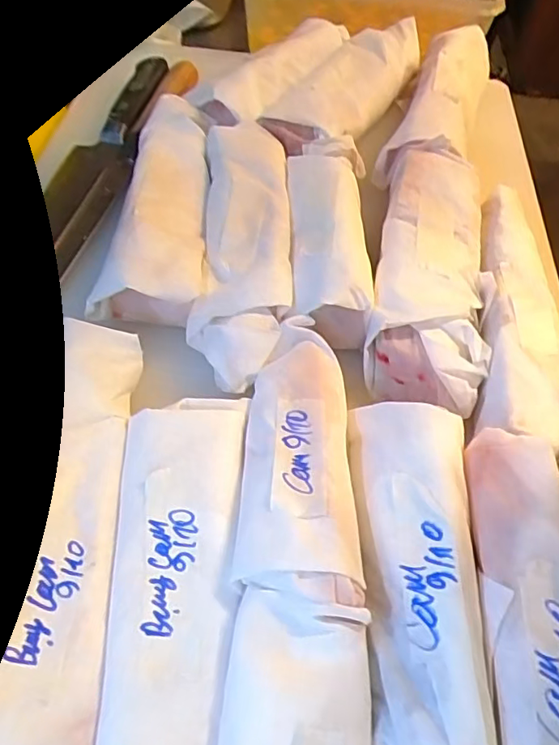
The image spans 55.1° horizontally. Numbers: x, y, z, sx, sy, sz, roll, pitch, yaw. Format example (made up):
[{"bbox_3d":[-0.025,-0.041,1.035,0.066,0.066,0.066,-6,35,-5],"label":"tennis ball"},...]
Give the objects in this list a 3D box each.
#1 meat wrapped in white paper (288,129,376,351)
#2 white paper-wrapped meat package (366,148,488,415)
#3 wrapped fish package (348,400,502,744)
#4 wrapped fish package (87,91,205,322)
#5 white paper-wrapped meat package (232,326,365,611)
[{"bbox_3d":[0.032,-0.094,0.348,0.054,0.042,0.169,4,55,-2],"label":"meat wrapped in white paper"},{"bbox_3d":[0.094,-0.070,0.338,0.063,0.033,0.196,12,55,3],"label":"white paper-wrapped meat package"},{"bbox_3d":[0.056,0.098,0.210,0.044,0.032,0.195,5,55,-1],"label":"wrapped fish package"},{"bbox_3d":[-0.073,-0.116,0.358,0.061,0.041,0.209,4,55,-2],"label":"wrapped fish package"},{"bbox_3d":[0.009,0.032,0.251,0.049,0.026,0.143,4,55,-2],"label":"white paper-wrapped meat package"}]

